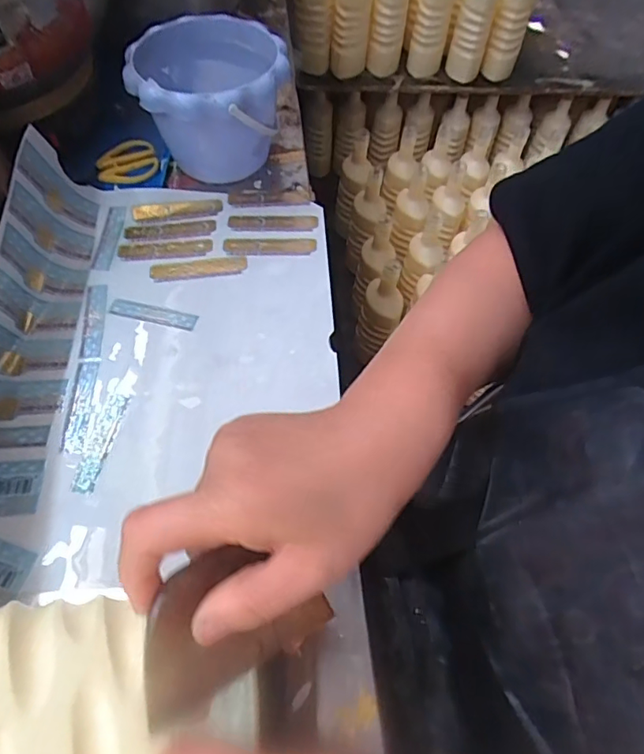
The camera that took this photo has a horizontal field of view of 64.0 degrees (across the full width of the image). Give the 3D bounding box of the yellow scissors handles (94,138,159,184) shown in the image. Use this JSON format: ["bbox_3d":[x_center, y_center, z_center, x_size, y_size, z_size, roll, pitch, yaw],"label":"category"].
[{"bbox_3d":[-0.212,-0.231,0.562,0.064,0.010,0.058,-22,70,-10],"label":"yellow scissors handles"}]

